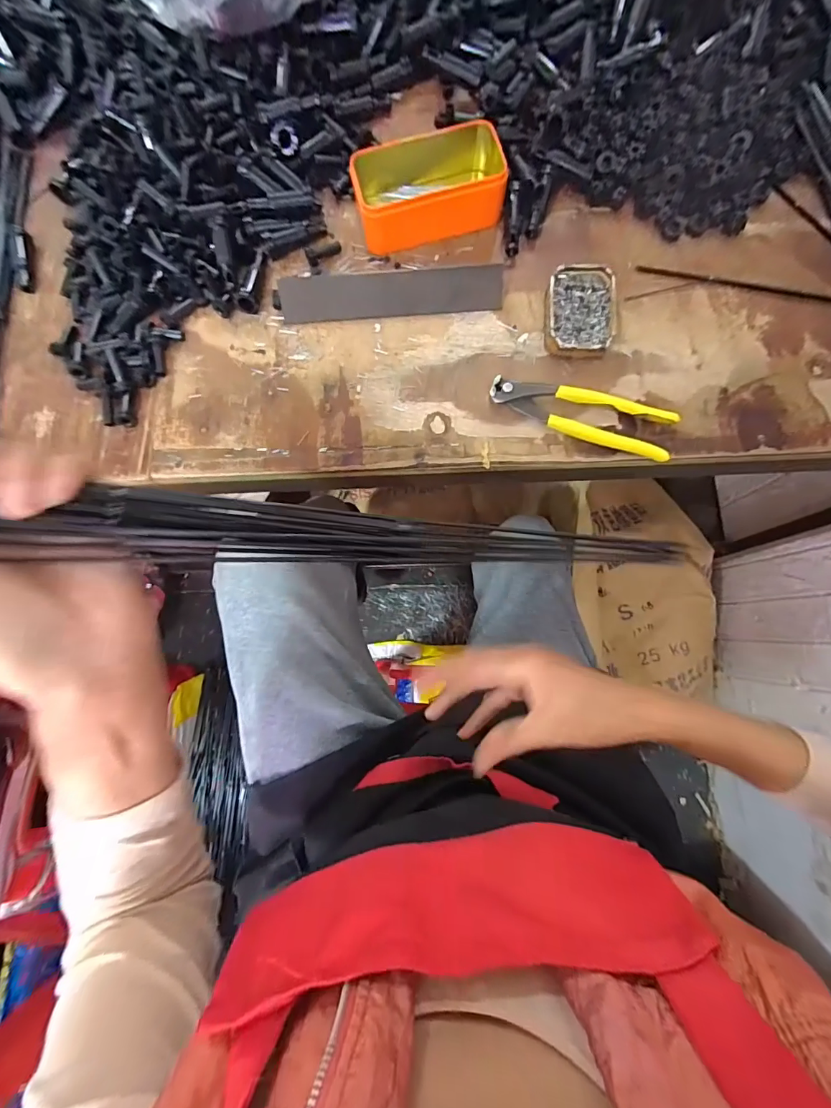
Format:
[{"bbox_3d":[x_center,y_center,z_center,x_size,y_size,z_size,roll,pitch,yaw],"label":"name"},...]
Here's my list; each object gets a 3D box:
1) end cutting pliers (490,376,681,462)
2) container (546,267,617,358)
[{"bbox_3d":[0.150,-0.127,0.392,0.163,0.013,0.046,16,80,5],"label":"end cutting pliers"},{"bbox_3d":[0.156,-0.230,0.409,0.062,0.022,0.086,8,79,3],"label":"container"}]

